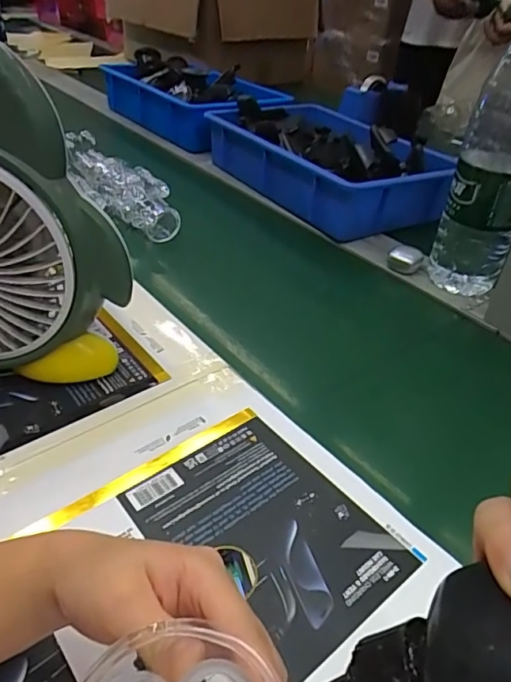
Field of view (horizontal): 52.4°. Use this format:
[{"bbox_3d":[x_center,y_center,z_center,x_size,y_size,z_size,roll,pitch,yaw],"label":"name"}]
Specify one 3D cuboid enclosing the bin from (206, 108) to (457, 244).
[{"bbox_3d":[0.120,-0.301,0.889,0.240,0.117,0.385,-20,44,-26],"label":"bin"}]

